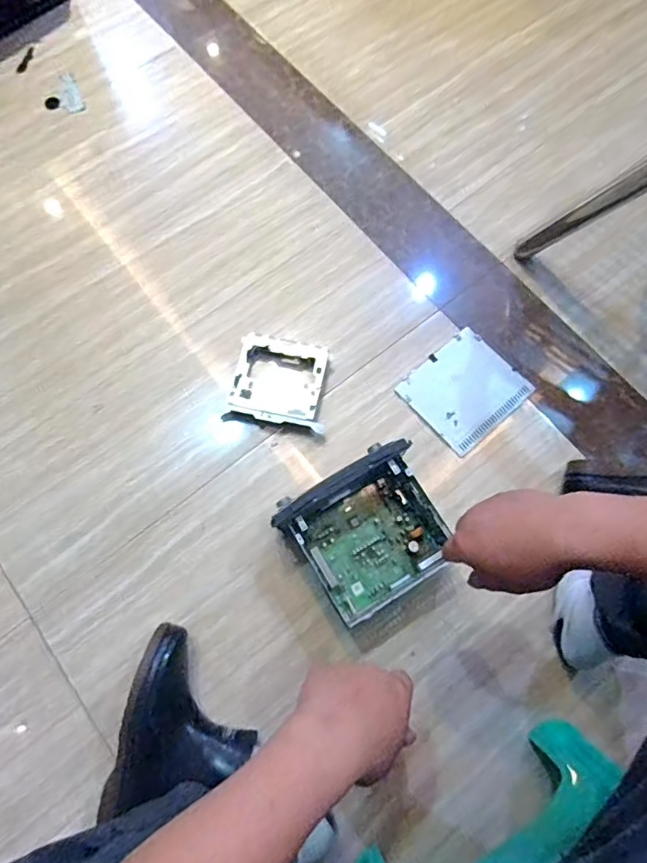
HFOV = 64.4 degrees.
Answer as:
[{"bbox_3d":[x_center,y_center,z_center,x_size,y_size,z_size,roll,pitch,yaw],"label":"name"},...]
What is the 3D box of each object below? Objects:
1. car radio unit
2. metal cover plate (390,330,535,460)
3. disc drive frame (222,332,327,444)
[{"bbox_3d":[0.058,0.138,0.709,0.185,0.113,0.183,-30,74,-8],"label":"car radio unit"},{"bbox_3d":[0.234,-0.070,0.848,0.174,0.010,0.155,-41,76,-11],"label":"metal cover plate"},{"bbox_3d":[-0.067,-0.080,0.830,0.154,0.030,0.153,12,73,5],"label":"disc drive frame"}]

